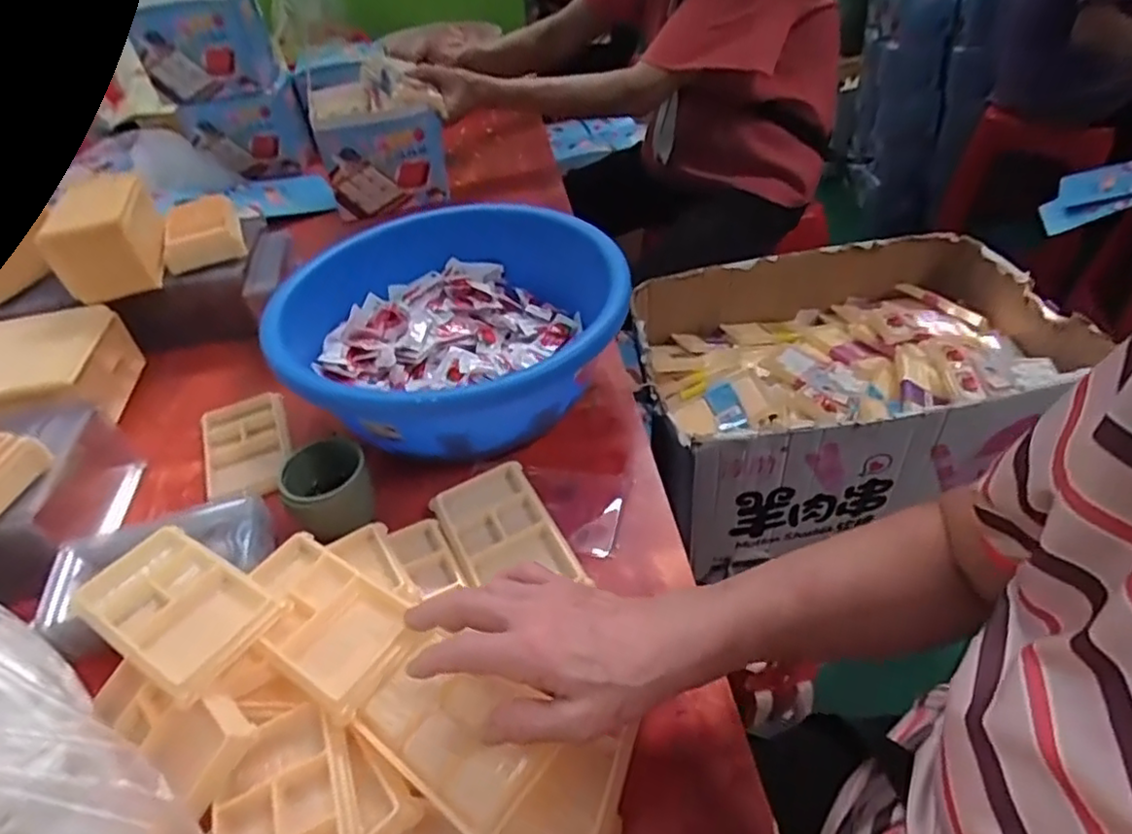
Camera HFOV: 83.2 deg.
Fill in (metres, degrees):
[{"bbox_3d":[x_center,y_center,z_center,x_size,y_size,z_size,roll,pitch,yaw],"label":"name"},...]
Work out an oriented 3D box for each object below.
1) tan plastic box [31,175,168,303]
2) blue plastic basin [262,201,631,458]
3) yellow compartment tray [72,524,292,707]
[{"bbox_3d":[-0.503,-0.197,0.708,0.091,0.104,0.136,-18,44,-13],"label":"tan plastic box"},{"bbox_3d":[-0.098,-0.074,0.605,0.285,0.126,0.288,-3,43,3],"label":"blue plastic basin"},{"bbox_3d":[-0.257,0.125,0.425,0.127,0.017,0.076,20,49,26],"label":"yellow compartment tray"}]

